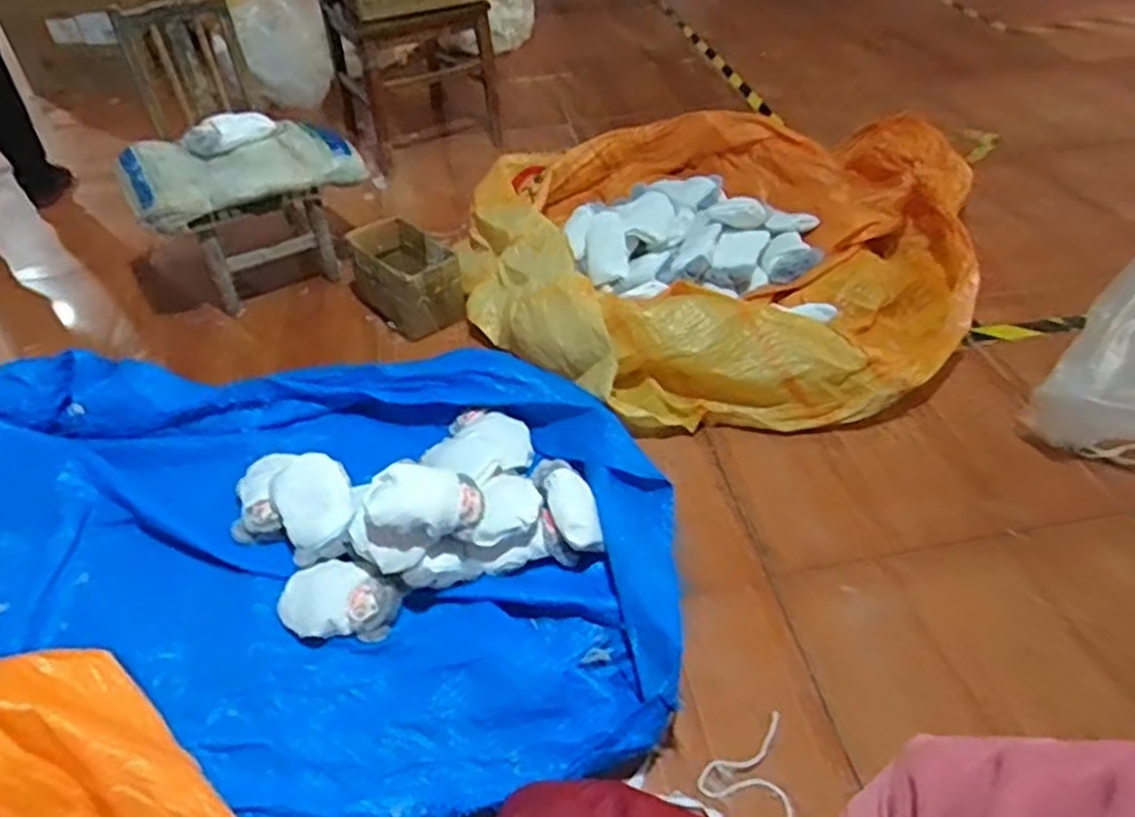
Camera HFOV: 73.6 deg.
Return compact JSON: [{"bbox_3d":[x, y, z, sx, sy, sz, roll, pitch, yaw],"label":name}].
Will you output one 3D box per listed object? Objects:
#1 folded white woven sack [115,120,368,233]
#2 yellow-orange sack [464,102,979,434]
[{"bbox_3d":[-0.679,-0.510,1.590,0.457,0.091,0.251,-22,46,-20],"label":"folded white woven sack"},{"bbox_3d":[0.336,-0.384,1.697,1.126,0.310,0.986,-6,43,-3],"label":"yellow-orange sack"}]

